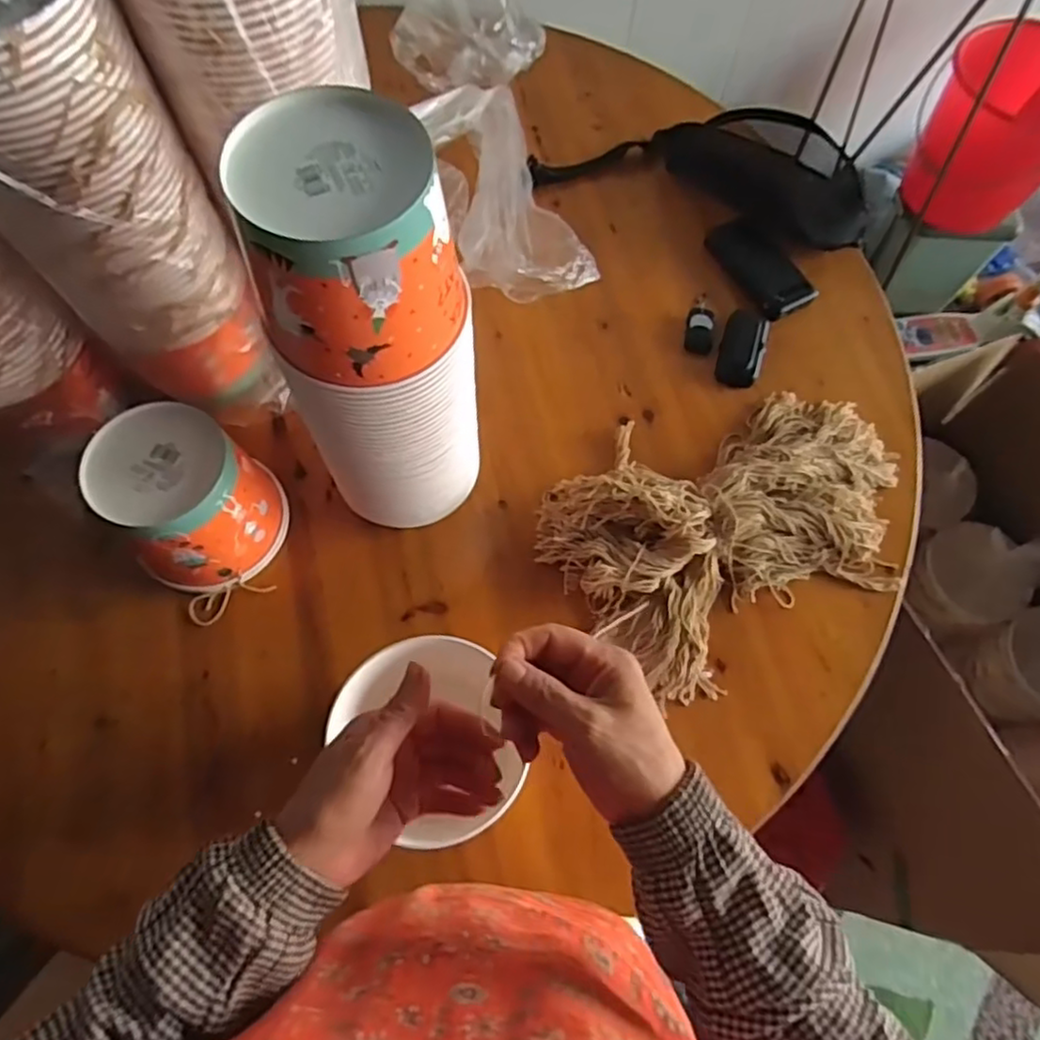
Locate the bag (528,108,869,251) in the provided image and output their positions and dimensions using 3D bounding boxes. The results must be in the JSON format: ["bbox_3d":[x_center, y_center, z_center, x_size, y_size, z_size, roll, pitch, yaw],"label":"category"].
[{"bbox_3d":[0.269,-0.521,0.953,0.453,0.069,0.237,18,68,6],"label":"bag"}]

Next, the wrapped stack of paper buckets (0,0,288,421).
[{"bbox_3d":[-0.369,-0.279,0.619,0.154,0.447,0.171,-26,70,-11],"label":"wrapped stack of paper buckets"}]

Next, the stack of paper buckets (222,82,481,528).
[{"bbox_3d":[-0.117,-0.132,0.604,0.143,0.413,0.140,4,67,0],"label":"stack of paper buckets"}]

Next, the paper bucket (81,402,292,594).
[{"bbox_3d":[-0.335,-0.016,0.691,0.133,0.152,0.142,0,67,-1],"label":"paper bucket"}]

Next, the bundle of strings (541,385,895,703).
[{"bbox_3d":[0.243,-0.009,0.747,0.416,0.066,0.288,-27,71,-12],"label":"bundle of strings"}]

